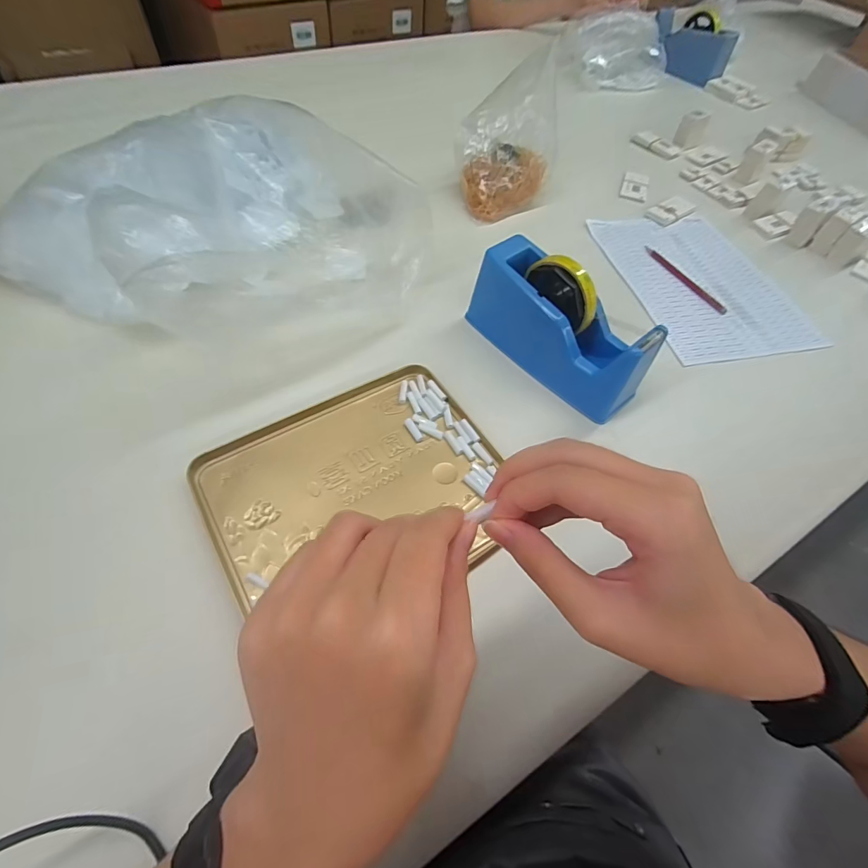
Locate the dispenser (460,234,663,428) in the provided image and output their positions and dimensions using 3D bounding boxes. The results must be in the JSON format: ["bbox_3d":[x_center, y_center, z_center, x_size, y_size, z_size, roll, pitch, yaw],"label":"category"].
[{"bbox_3d":[0.129,-0.115,0.445,0.072,0.108,0.199,-33,66,-22],"label":"dispenser"}]

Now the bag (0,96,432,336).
[{"bbox_3d":[-0.242,-0.242,0.488,0.454,0.117,0.306,12,57,3],"label":"bag"}]

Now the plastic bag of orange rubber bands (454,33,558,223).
[{"bbox_3d":[0.108,-0.418,0.619,0.144,0.163,0.166,7,57,0],"label":"plastic bag of orange rubber bands"}]

